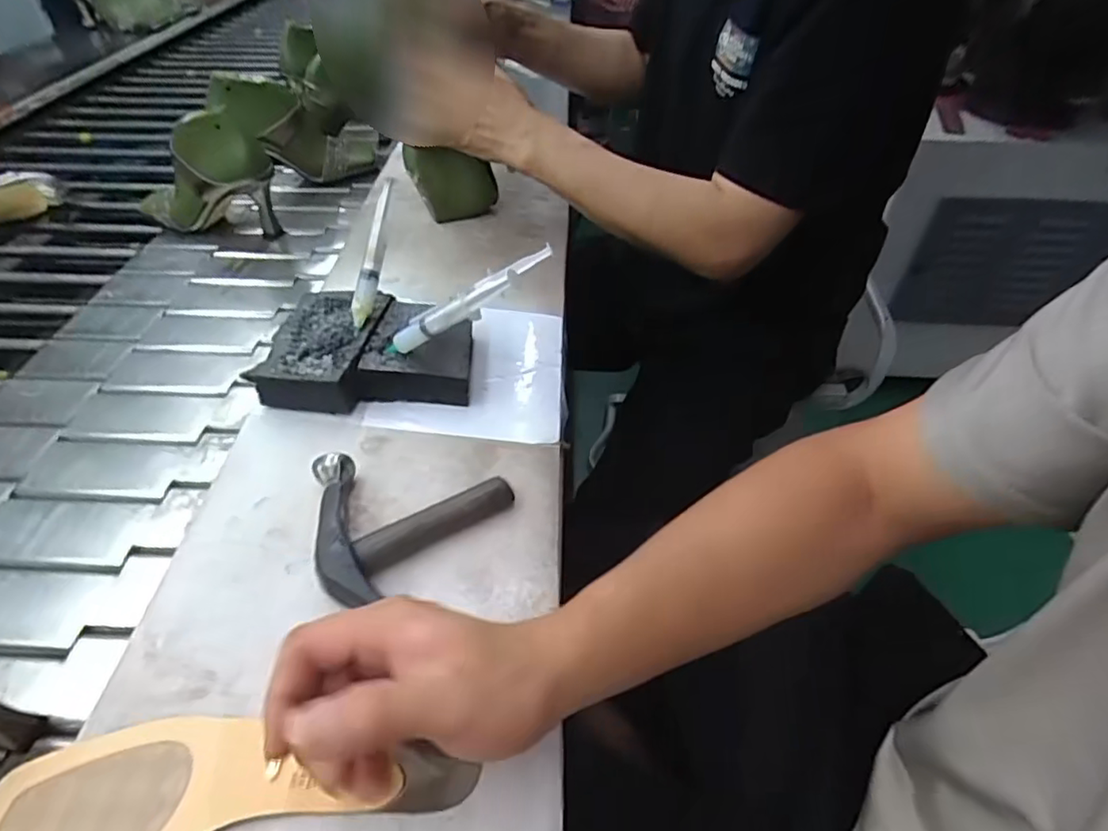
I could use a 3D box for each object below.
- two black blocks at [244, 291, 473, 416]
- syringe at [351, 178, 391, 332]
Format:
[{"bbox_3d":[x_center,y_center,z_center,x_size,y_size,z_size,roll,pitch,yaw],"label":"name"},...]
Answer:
[{"bbox_3d":[-0.151,-0.055,0.517,0.169,0.041,0.125,5,45,2],"label":"two black blocks"},{"bbox_3d":[-0.155,-0.141,0.520,0.018,0.022,0.131,8,84,9],"label":"syringe"}]

